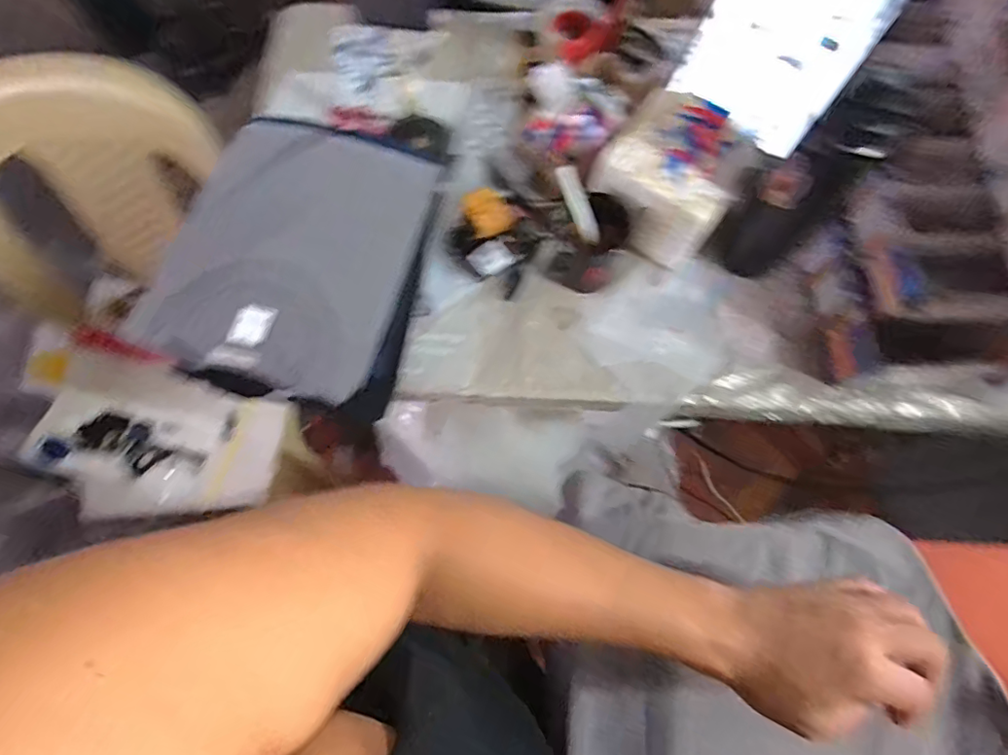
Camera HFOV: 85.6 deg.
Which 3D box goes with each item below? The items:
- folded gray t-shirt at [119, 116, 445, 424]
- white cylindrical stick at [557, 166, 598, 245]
[{"bbox_3d":[-0.201,-0.128,0.551,0.239,0.057,0.295,14,72,3],"label":"folded gray t-shirt"},{"bbox_3d":[0.087,-0.202,0.637,0.020,0.098,0.018,-39,34,-13],"label":"white cylindrical stick"}]

